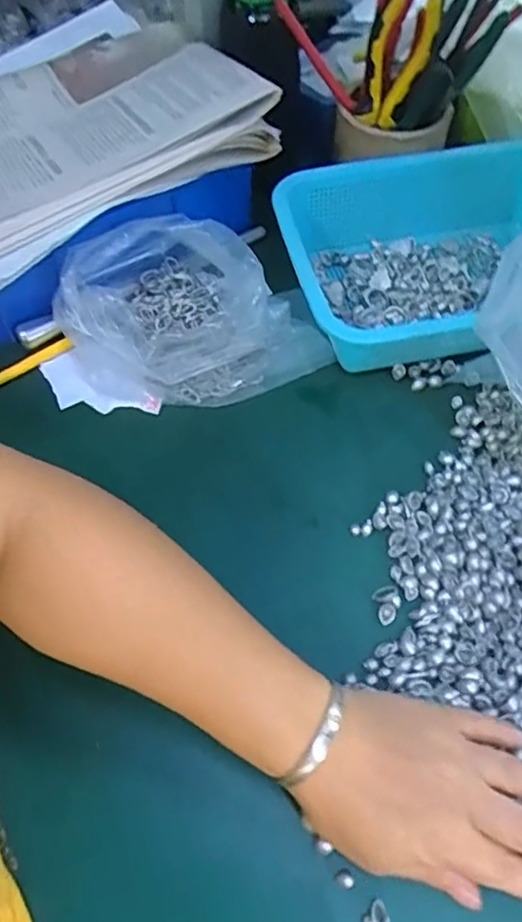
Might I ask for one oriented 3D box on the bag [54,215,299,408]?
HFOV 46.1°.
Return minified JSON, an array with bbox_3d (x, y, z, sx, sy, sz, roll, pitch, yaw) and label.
[{"bbox_3d":[-0.063,-0.117,0.483,0.166,0.074,0.158,-31,62,-17],"label":"bag"}]

